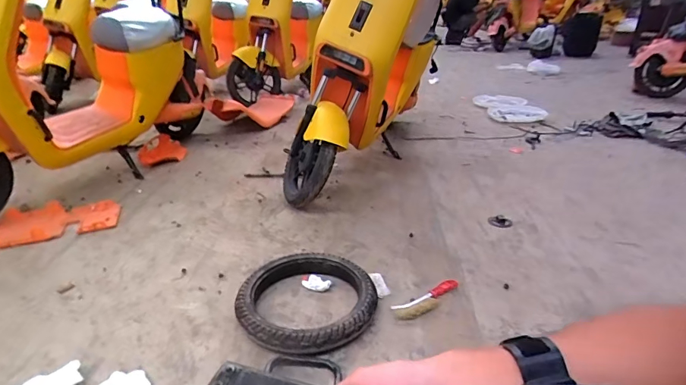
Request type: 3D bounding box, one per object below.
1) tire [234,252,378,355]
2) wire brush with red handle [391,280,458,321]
[{"bbox_3d":[-0.091,0.284,1.110,0.340,0.072,0.347,1,26,0],"label":"tire"},{"bbox_3d":[0.238,0.289,1.150,0.231,0.023,0.068,-17,31,-32],"label":"wire brush with red handle"}]

